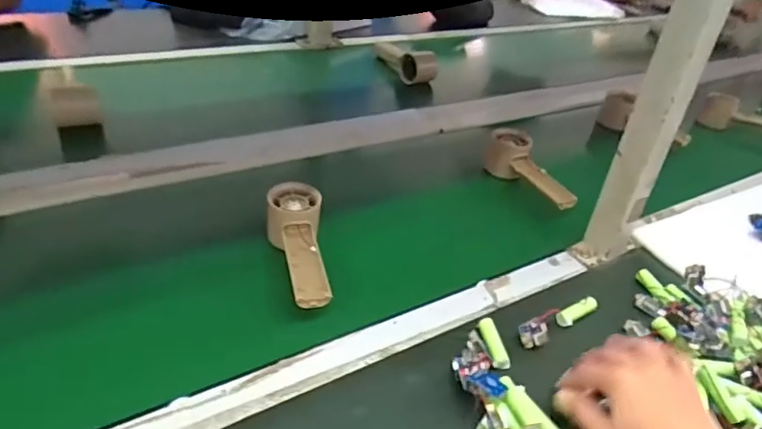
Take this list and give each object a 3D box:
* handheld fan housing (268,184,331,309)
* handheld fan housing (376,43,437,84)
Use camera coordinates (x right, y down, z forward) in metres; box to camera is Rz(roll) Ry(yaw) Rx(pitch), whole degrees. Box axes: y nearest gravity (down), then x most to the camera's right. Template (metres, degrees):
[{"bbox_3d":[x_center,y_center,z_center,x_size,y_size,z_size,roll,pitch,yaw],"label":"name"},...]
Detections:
[{"bbox_3d":[-0.086,0.035,0.571,0.056,0.058,0.150,0,37,-13],"label":"handheld fan housing"},{"bbox_3d":[0.049,-0.306,1.075,0.055,0.062,0.155,-10,40,-24],"label":"handheld fan housing"}]

